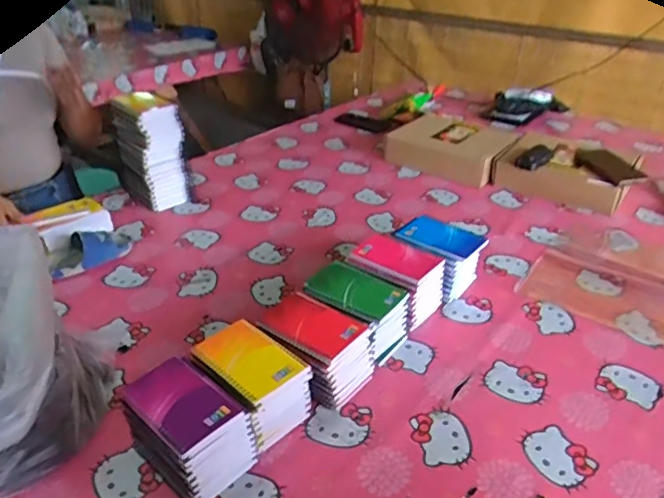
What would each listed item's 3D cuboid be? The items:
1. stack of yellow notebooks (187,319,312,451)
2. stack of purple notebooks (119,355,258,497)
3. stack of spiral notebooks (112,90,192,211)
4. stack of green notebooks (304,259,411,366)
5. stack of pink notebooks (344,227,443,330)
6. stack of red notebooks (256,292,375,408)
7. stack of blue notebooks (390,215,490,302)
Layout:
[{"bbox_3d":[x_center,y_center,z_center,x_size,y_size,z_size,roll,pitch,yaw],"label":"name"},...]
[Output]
[{"bbox_3d":[-0.103,0.174,0.716,0.132,0.101,0.099,24,39,35],"label":"stack of yellow notebooks"},{"bbox_3d":[-0.164,0.208,0.655,0.135,0.106,0.094,25,39,36],"label":"stack of purple notebooks"},{"bbox_3d":[-0.398,-0.214,1.230,0.097,0.248,0.156,-27,40,-37],"label":"stack of spiral notebooks"},{"bbox_3d":[0.035,0.095,0.851,0.140,0.099,0.106,22,37,33],"label":"stack of green notebooks"},{"bbox_3d":[0.100,0.053,0.921,0.135,0.095,0.105,23,38,34],"label":"stack of pink notebooks"},{"bbox_3d":[-0.025,0.141,0.772,0.135,0.101,0.107,19,36,29],"label":"stack of red notebooks"},{"bbox_3d":[0.177,0.020,0.971,0.138,0.104,0.108,19,36,30],"label":"stack of blue notebooks"}]

